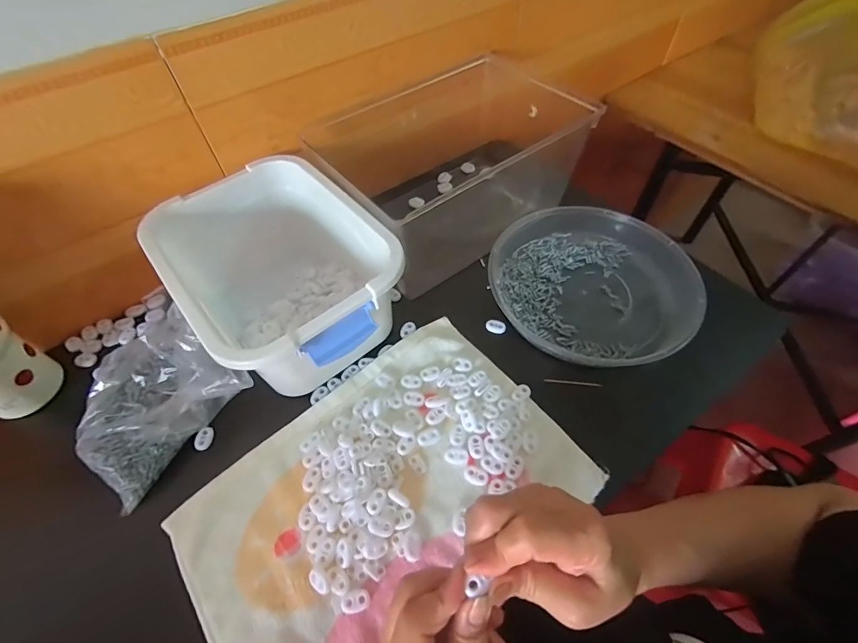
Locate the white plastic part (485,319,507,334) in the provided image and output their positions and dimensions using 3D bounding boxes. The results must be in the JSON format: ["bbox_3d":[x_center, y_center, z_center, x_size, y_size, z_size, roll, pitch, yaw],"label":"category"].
[{"bbox_3d":[0.077,0.006,0.461,0.023,0.006,0.015,16,58,13],"label":"white plastic part"}]

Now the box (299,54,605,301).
[{"bbox_3d":[0.041,-0.215,0.535,0.310,0.125,0.207,-35,61,-19],"label":"box"}]

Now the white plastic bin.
[{"bbox_3d":[-0.158,-0.048,0.429,0.186,0.112,0.252,-37,62,-21],"label":"white plastic bin"}]

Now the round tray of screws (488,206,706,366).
[{"bbox_3d":[0.189,-0.049,0.472,0.219,0.036,0.228,0,56,0],"label":"round tray of screws"}]

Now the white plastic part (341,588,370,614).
[{"bbox_3d":[-0.057,0.221,0.315,0.021,0.004,0.014,-19,57,-10],"label":"white plastic part"}]

